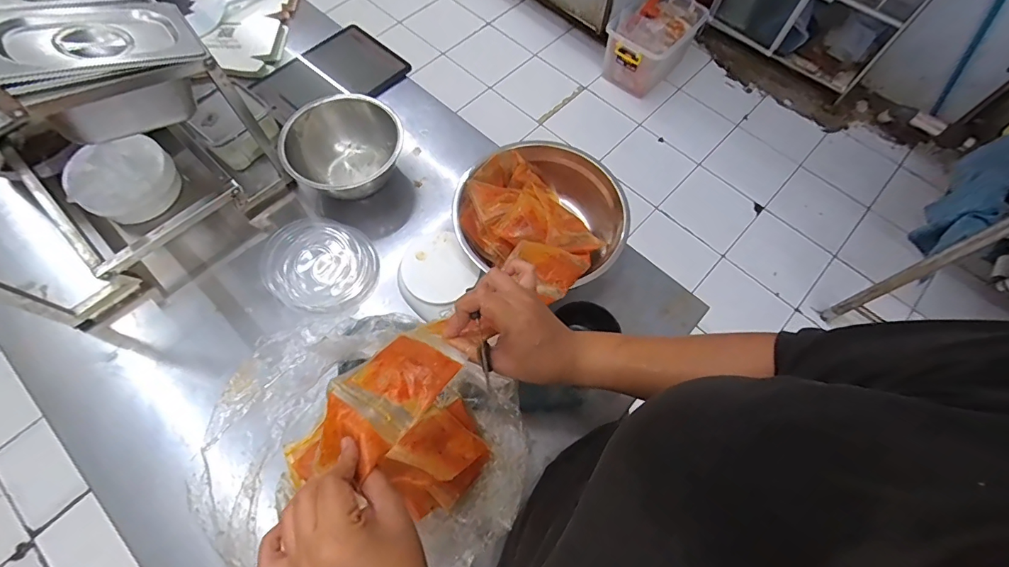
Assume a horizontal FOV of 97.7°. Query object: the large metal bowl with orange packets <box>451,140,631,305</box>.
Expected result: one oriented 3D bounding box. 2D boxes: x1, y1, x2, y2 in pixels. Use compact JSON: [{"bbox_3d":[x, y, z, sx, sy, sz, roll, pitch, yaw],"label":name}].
[{"bbox_3d":[0.049,-0.091,0.627,0.211,0.090,0.226,0,66,-1],"label":"large metal bowl with orange packets"}]

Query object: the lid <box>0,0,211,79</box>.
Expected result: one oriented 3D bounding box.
[{"bbox_3d":[-0.429,-0.257,0.458,0.180,0.014,0.103,-30,79,-34],"label":"lid"}]

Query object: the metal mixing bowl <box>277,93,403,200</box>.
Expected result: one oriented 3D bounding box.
[{"bbox_3d":[-0.241,-0.201,0.675,0.172,0.104,0.139,-36,71,-15],"label":"metal mixing bowl"}]

